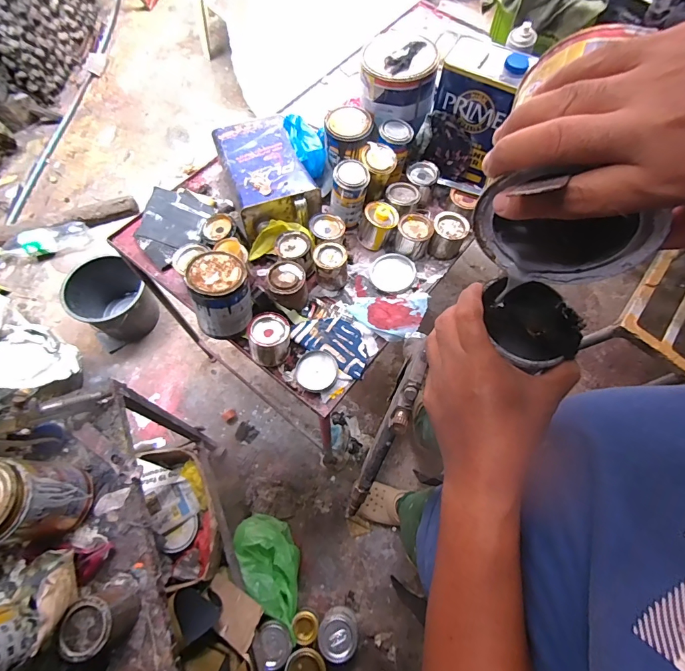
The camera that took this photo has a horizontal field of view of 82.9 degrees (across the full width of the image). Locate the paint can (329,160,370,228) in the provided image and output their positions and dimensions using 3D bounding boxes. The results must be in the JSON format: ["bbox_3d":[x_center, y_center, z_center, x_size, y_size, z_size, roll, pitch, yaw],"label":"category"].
[{"bbox_3d":[0.013,-0.295,0.818,0.075,0.125,0.077,12,69,2],"label":"paint can"}]

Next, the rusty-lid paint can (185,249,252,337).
[{"bbox_3d":[-0.219,-0.074,0.700,0.107,0.115,0.121,-6,69,-5],"label":"rusty-lid paint can"}]

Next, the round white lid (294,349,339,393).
[{"bbox_3d":[-0.047,0.066,0.722,0.077,0.012,0.076,1,69,-2],"label":"round white lid"}]

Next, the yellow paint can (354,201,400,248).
[{"bbox_3d":[0.074,-0.235,0.836,0.076,0.063,0.078,1,69,-2],"label":"yellow paint can"}]

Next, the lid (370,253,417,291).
[{"bbox_3d":[0.106,-0.133,0.816,0.089,0.014,0.087,1,69,-2],"label":"lid"}]

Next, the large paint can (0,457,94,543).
[{"bbox_3d":[-0.450,0.231,0.542,0.117,0.141,0.108,9,69,1],"label":"large paint can"}]

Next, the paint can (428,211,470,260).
[{"bbox_3d":[0.223,-0.214,0.826,0.075,0.064,0.081,22,69,6],"label":"paint can"}]

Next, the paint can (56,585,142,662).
[{"bbox_3d":[-0.325,0.383,0.521,0.070,0.073,0.068,1,69,-2],"label":"paint can"}]

